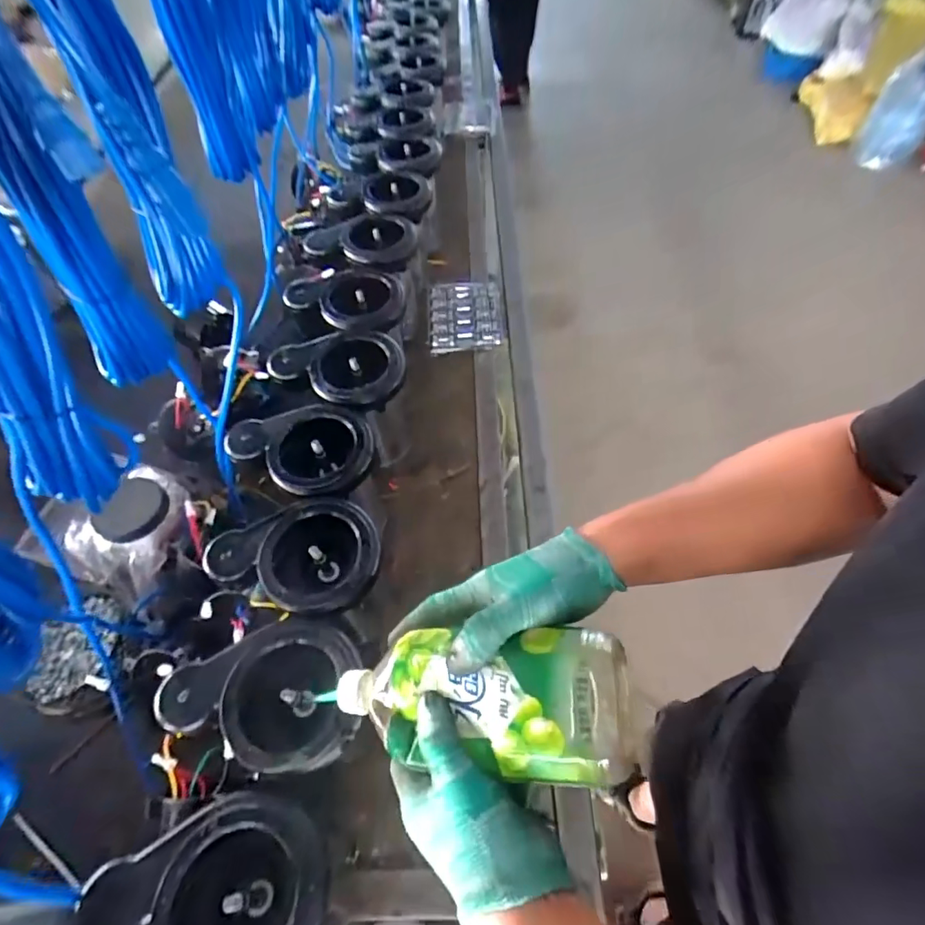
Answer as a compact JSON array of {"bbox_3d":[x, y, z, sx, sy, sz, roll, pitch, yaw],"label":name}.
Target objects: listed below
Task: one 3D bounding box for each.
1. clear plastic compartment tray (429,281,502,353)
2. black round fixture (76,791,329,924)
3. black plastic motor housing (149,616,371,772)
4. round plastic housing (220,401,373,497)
[{"bbox_3d":[0.005,-0.272,0.914,0.126,0.035,0.165,-2,58,0],"label":"clear plastic compartment tray"},{"bbox_3d":[-0.177,0.308,0.372,0.161,0.055,0.113,12,59,9],"label":"black round fixture"},{"bbox_3d":[-0.172,0.205,0.444,0.166,0.063,0.118,-7,58,-3],"label":"black plastic motor housing"},{"bbox_3d":[-0.183,-0.005,0.581,0.164,0.050,0.124,-15,59,-8],"label":"round plastic housing"}]

